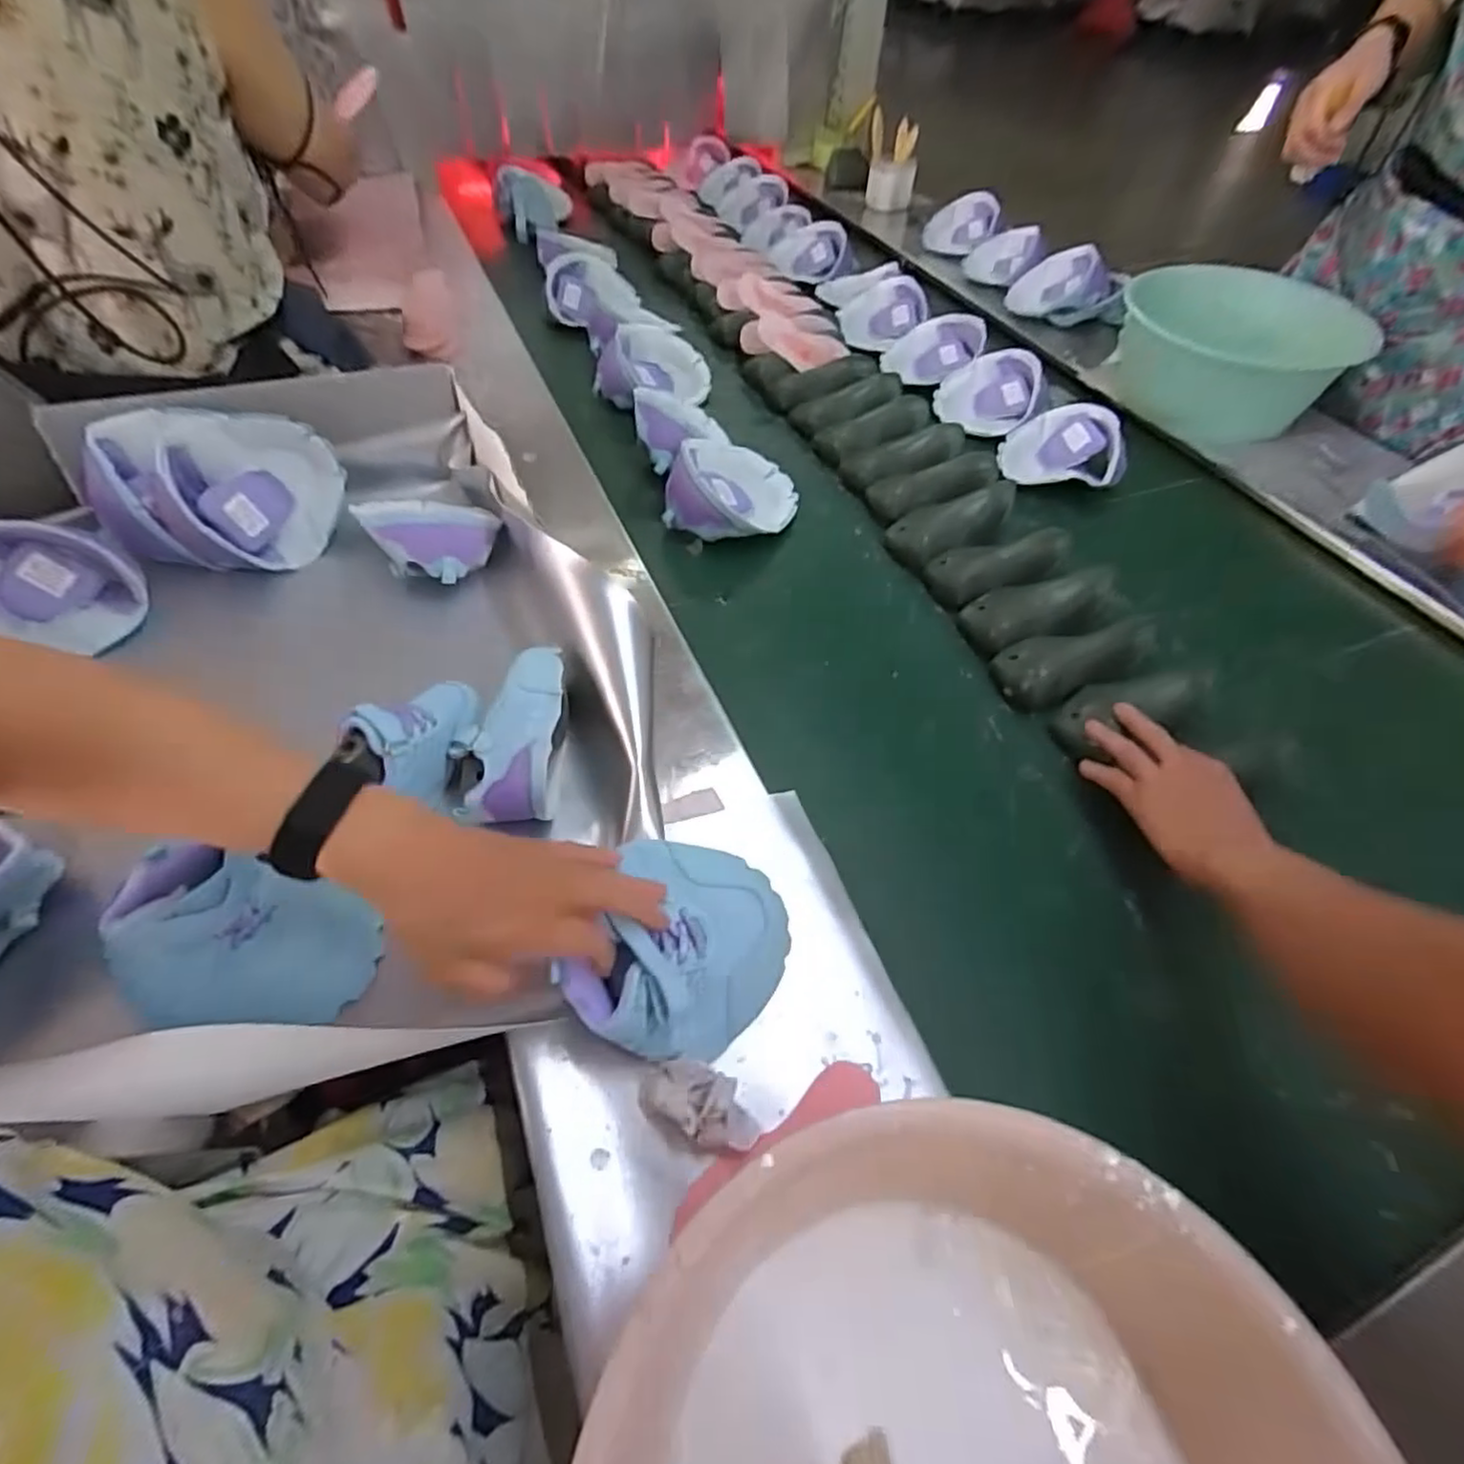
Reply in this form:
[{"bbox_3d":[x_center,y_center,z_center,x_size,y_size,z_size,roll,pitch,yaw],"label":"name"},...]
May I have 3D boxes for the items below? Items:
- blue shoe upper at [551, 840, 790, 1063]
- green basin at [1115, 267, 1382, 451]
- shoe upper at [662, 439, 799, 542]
[{"bbox_3d":[-0.030,0.140,0.465,0.123,0.066,0.144,18,55,10],"label":"blue shoe upper"},{"bbox_3d":[0.726,-0.555,1.024,0.283,0.133,0.283,2,55,-2],"label":"green basin"},{"bbox_3d":[0.003,-0.290,0.834,0.147,0.062,0.157,11,55,5],"label":"shoe upper"}]

